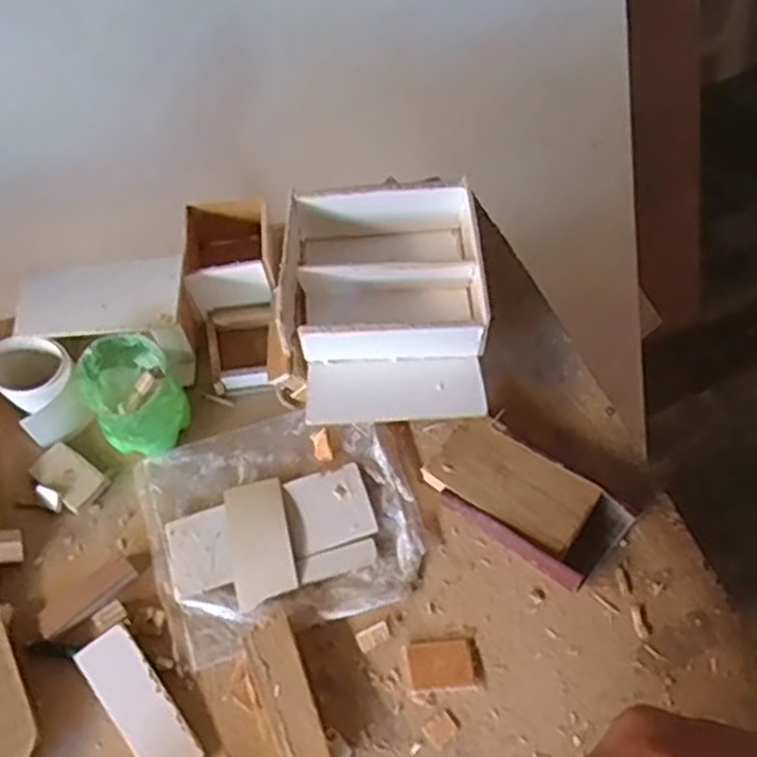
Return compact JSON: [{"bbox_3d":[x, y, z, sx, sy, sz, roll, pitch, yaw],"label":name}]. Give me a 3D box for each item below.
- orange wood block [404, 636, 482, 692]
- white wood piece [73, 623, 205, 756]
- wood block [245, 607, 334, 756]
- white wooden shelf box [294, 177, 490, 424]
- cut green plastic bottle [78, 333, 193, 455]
[{"bbox_3d":[0.038,0.170,0.448,0.042,0.004,0.029,-6,59,-2],"label":"orange wood block"},{"bbox_3d":[-0.138,0.187,0.432,0.033,0.010,0.092,-37,64,-18],"label":"white wood piece"},{"bbox_3d":[-0.052,0.183,0.432,0.027,0.016,0.090,-20,60,-10],"label":"wood block"},{"bbox_3d":[0.005,-0.050,0.530,0.132,0.077,0.158,-4,59,0],"label":"white wooden shelf box"},{"bbox_3d":[-0.161,0.011,0.497,0.056,0.081,0.061,-1,59,2],"label":"cut green plastic bottle"}]

